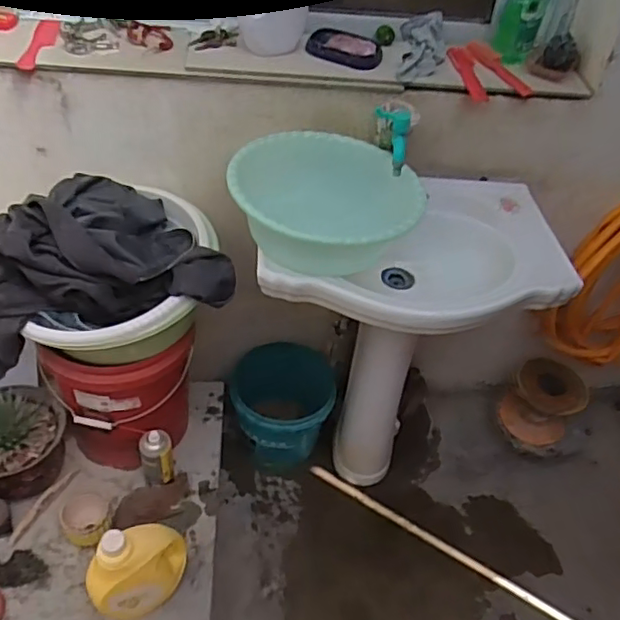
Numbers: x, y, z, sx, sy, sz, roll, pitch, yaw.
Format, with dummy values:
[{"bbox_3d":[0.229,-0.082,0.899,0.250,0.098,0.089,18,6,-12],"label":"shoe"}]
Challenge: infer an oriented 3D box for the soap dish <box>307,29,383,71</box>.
[{"bbox_3d":[0.067,-0.517,1.183,0.146,0.047,0.061,15,45,9],"label":"soap dish"}]

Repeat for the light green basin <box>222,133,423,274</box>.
[{"bbox_3d":[0.026,-0.186,1.111,0.340,0.151,0.324,3,45,-3],"label":"light green basin"}]

